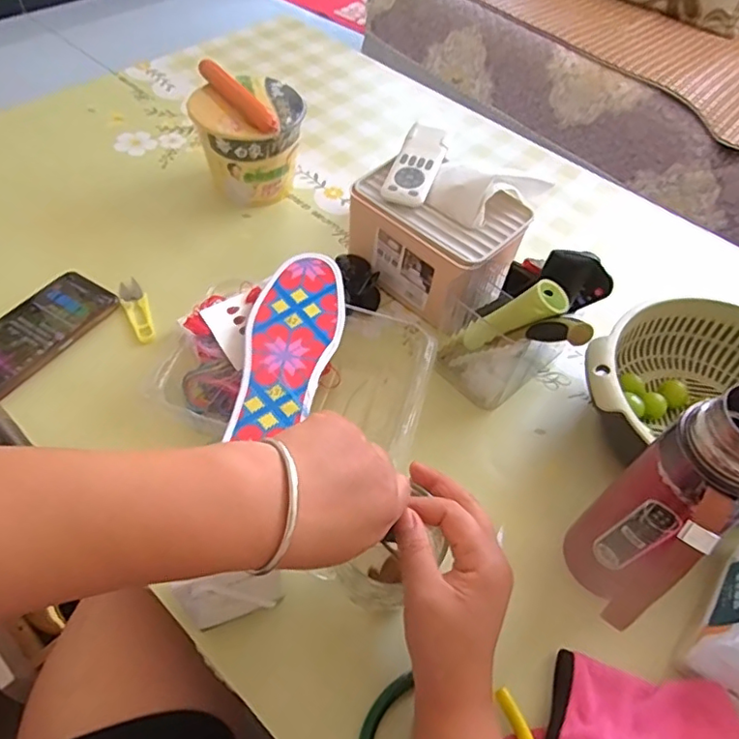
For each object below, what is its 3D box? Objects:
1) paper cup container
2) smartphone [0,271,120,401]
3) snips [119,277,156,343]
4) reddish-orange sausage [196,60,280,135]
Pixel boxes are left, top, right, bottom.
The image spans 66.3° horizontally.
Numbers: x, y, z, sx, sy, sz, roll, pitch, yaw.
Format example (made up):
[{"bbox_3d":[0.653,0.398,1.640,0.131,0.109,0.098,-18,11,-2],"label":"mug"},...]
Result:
[{"bbox_3d":[-0.147,-0.285,0.699,0.129,0.113,0.120,4,53,-3],"label":"paper cup container"},{"bbox_3d":[-0.331,-0.036,0.554,0.079,0.013,0.169,28,55,15],"label":"smartphone"},{"bbox_3d":[-0.244,-0.063,0.597,0.027,0.016,0.090,-21,58,-20],"label":"snips"},{"bbox_3d":[-0.154,-0.318,0.654,0.020,0.024,0.145,-33,62,-27],"label":"reddish-orange sausage"}]

